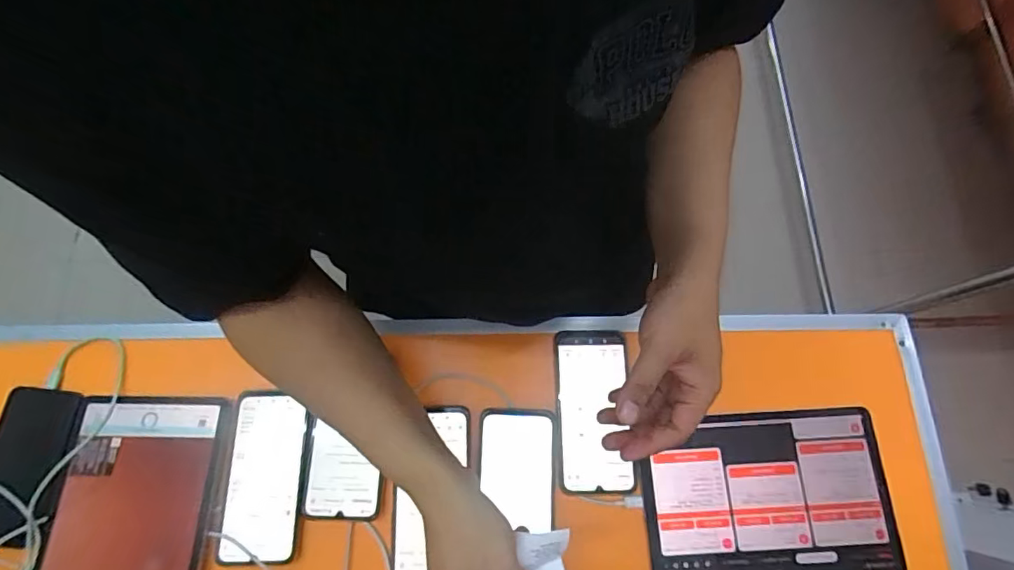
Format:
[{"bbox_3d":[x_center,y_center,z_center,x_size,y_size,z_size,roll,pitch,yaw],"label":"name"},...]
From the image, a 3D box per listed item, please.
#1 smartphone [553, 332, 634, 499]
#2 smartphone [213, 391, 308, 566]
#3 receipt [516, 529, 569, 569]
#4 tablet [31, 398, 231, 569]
[{"bbox_3d":[0.094,0.137,0.556,0.079,0.009,0.171,-1,72,0],"label":"smartphone"},{"bbox_3d":[-0.257,0.201,0.539,0.081,0.012,0.169,-1,72,-1],"label":"smartphone"},{"bbox_3d":[0.023,0.235,0.424,0.055,0.038,0.062,1,72,0],"label":"receipt"},{"bbox_3d":[-0.391,0.243,0.517,0.168,0.015,0.250,2,72,0],"label":"tablet"}]

